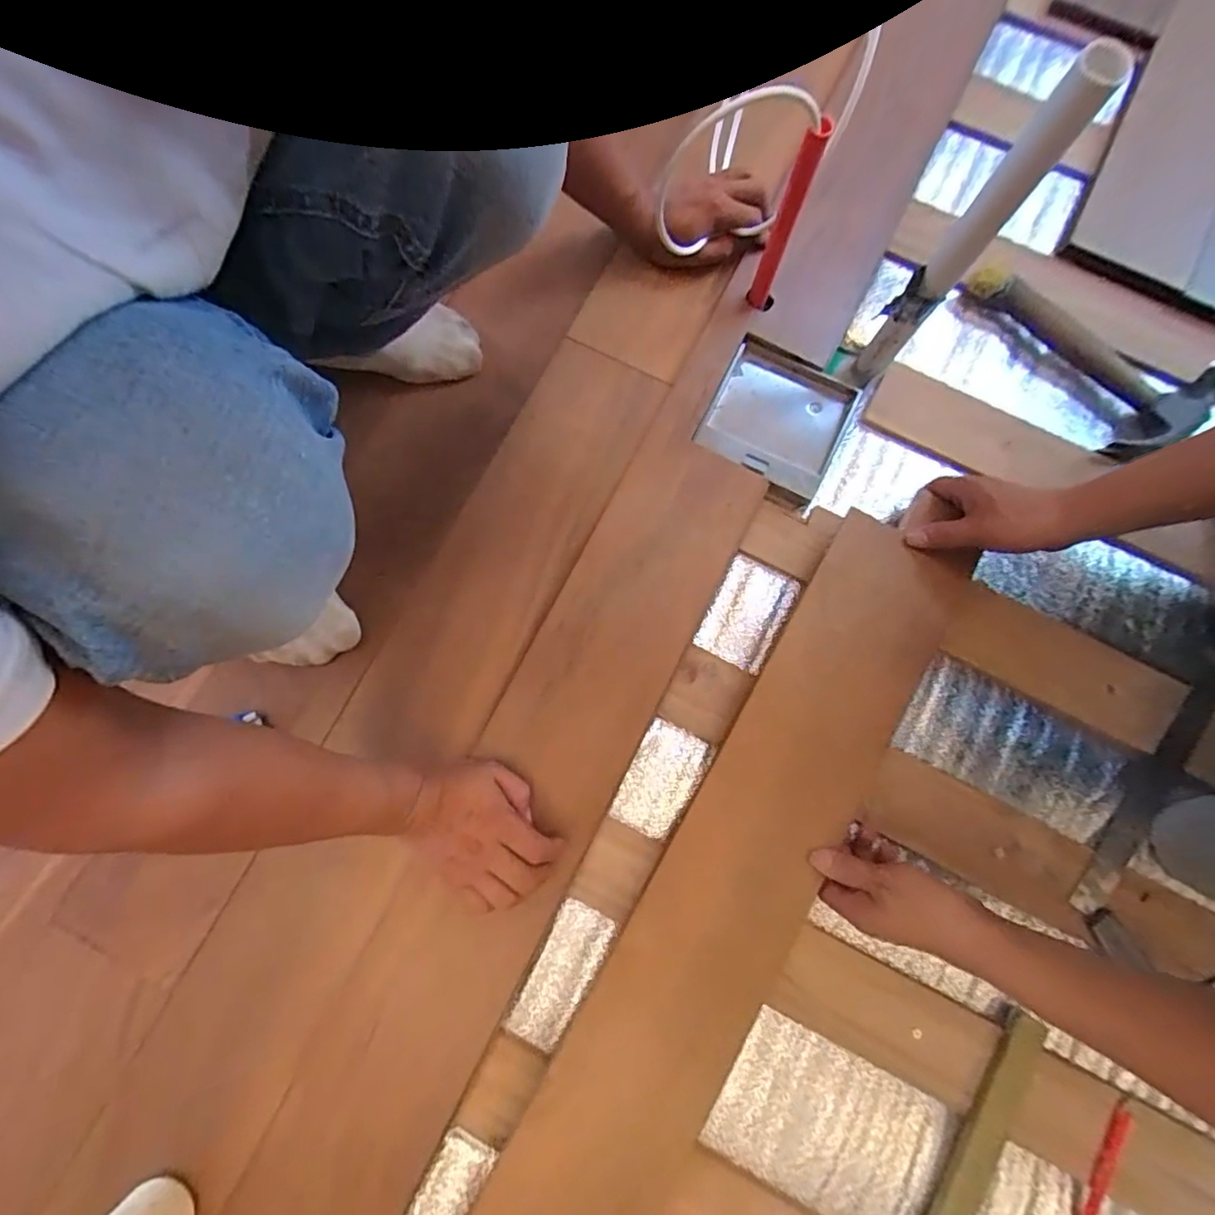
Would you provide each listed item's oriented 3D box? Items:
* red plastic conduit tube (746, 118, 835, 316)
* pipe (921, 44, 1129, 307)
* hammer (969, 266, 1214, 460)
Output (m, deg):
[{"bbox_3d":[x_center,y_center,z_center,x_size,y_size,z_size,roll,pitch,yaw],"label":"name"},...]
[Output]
[{"bbox_3d":[0.164,-0.349,0.538,0.025,0.190,0.016,23,81,5],"label":"red plastic conduit tube"},{"bbox_3d":[0.291,-0.290,0.490,0.031,0.319,0.023,31,81,6],"label":"pipe"},{"bbox_3d":[0.548,-0.302,0.653,0.152,0.041,0.272,-34,80,-8],"label":"hammer"}]

